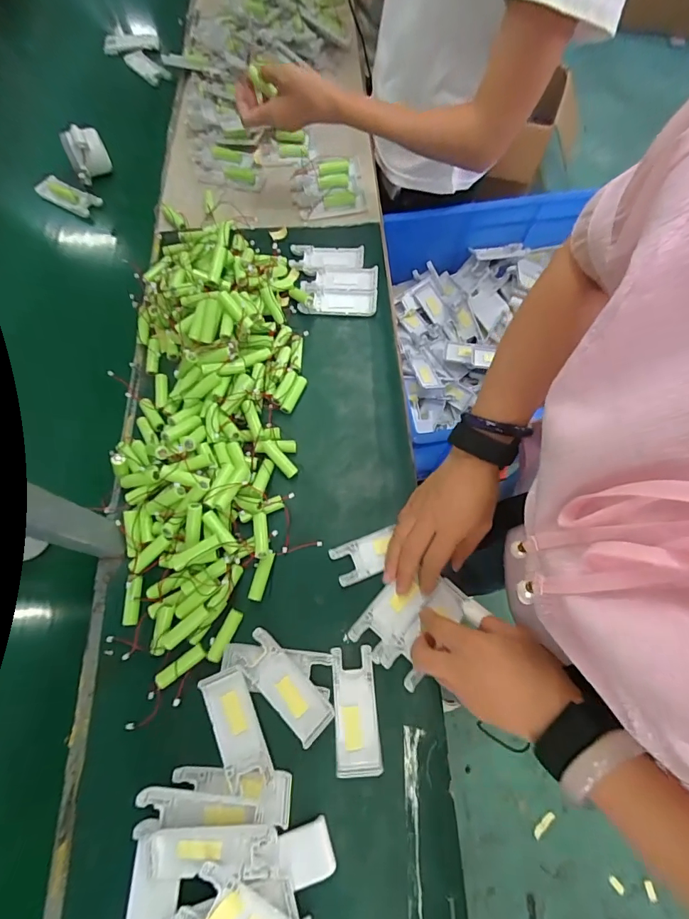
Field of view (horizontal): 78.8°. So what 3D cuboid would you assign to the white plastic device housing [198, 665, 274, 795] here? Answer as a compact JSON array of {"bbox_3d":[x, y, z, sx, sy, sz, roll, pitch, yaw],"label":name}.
[{"bbox_3d":[-0.100,0.245,0.386,0.041,0.012,0.096,-21,71,-9],"label":"white plastic device housing"}]

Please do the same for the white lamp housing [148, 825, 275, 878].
[{"bbox_3d":[-0.110,0.325,0.347,0.099,0.016,0.037,2,69,-1],"label":"white lamp housing"}]

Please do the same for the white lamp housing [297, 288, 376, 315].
[{"bbox_3d":[-0.009,-0.218,0.575,0.104,0.015,0.040,4,69,-1],"label":"white lamp housing"}]

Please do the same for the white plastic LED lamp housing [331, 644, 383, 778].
[{"bbox_3d":[0.011,0.238,0.400,0.041,0.012,0.105,-3,69,-3],"label":"white plastic LED lamp housing"}]

